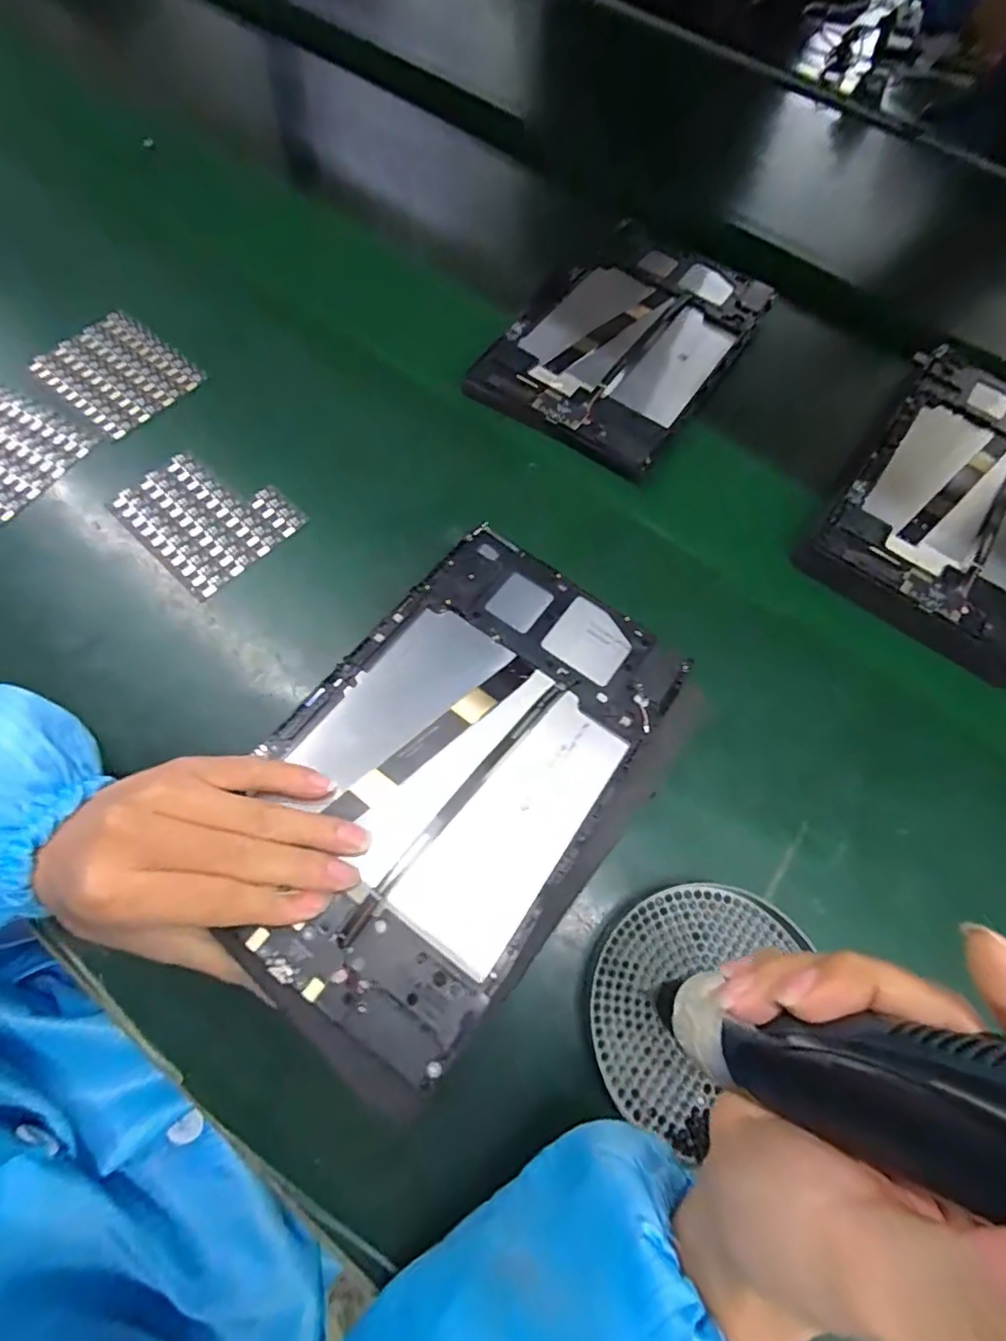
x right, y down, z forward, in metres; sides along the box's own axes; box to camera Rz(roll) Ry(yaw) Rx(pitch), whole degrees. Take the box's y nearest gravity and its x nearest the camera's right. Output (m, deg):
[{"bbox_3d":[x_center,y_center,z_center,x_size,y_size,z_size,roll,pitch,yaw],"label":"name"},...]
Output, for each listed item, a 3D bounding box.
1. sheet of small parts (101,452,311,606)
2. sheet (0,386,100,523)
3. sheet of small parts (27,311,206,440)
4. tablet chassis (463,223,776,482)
[{"bbox_3d":[-0.188,-0.099,0.362,0.093,0.013,0.081,41,69,13],"label":"sheet of small parts"},{"bbox_3d":[-0.330,-0.145,0.368,0.094,0.007,0.078,30,67,9],"label":"sheet"},{"bbox_3d":[-0.270,-0.210,0.396,0.093,0.005,0.075,37,69,11],"label":"sheet of small parts"},{"bbox_3d":[0.099,-0.262,0.436,0.148,0.012,0.247,33,68,10],"label":"tablet chassis"}]

